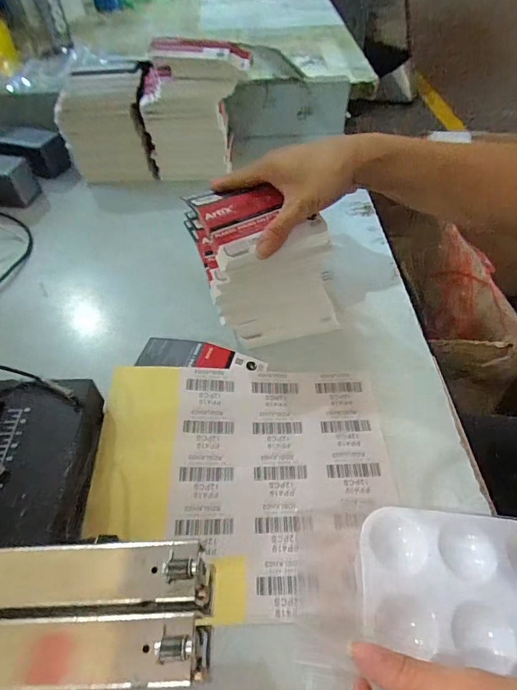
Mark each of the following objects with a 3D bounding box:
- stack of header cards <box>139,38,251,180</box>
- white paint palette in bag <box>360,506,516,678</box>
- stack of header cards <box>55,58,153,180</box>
[{"bbox_3d":[-0.088,-0.333,0.591,0.141,0.152,0.074,4,50,3],"label":"stack of header cards"},{"bbox_3d":[0.122,0.141,0.236,0.122,0.013,0.085,5,51,4],"label":"white paint palette in bag"},{"bbox_3d":[-0.219,-0.319,0.601,0.114,0.132,0.080,-1,50,-1],"label":"stack of header cards"}]

